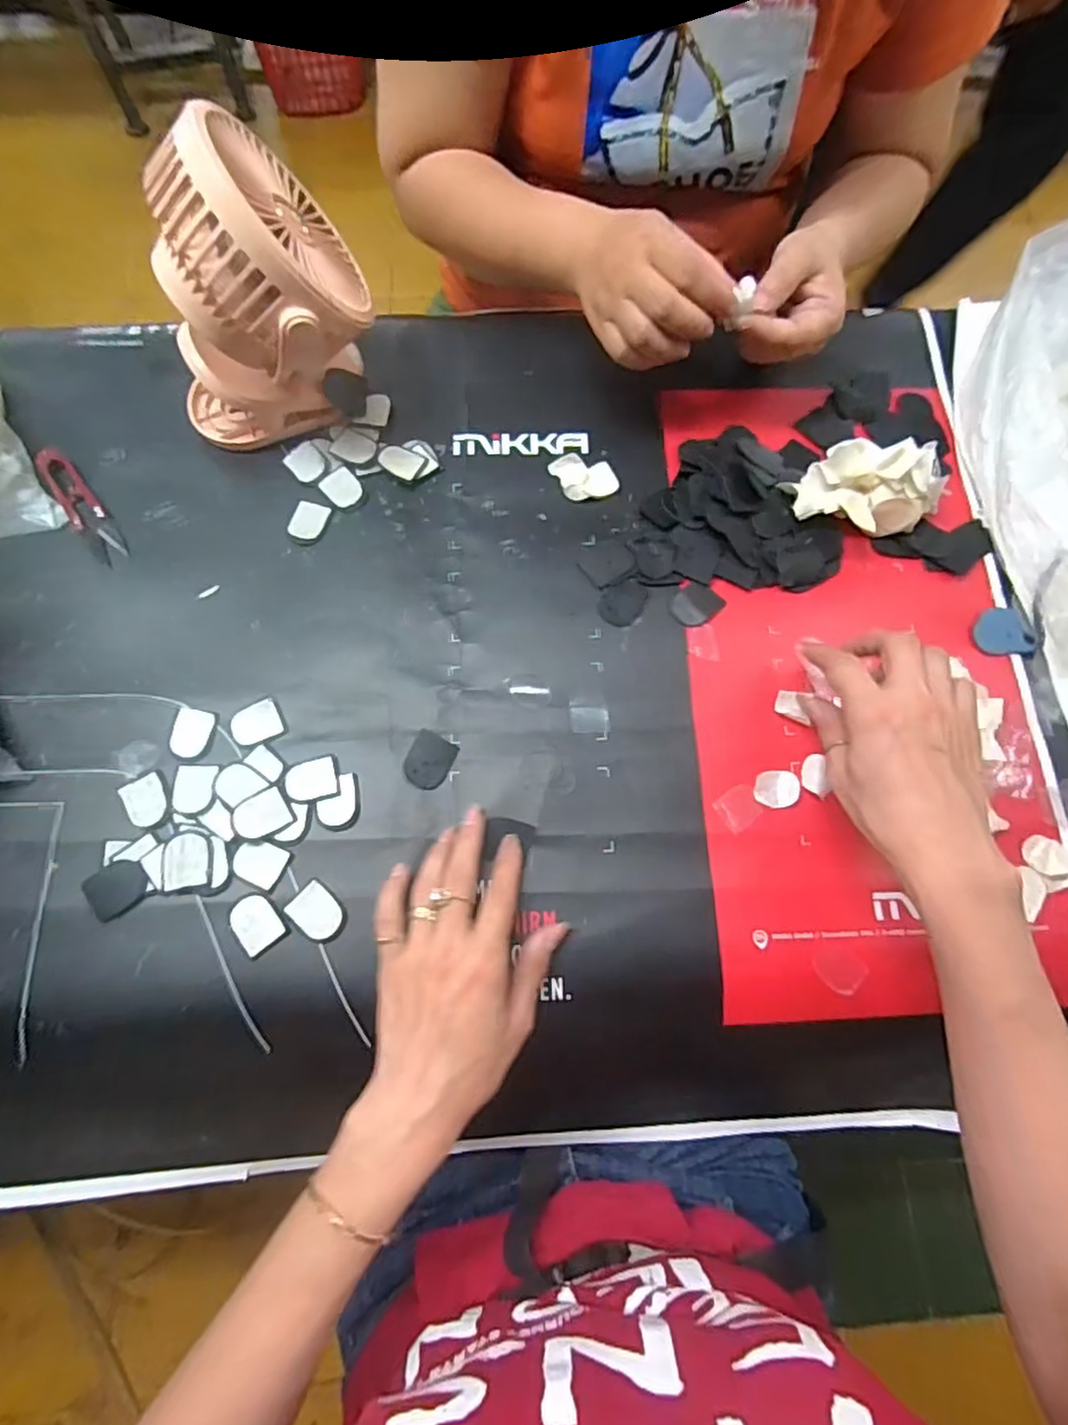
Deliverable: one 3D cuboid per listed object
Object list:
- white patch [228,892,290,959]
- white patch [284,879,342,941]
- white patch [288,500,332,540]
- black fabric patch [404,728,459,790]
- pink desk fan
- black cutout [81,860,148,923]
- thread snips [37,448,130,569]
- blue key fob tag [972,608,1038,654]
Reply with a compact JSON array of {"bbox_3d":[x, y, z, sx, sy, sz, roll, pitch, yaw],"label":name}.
[{"bbox_3d":[-0.162,0.122,0.373,0.024,0.005,0.034,-34,78,-11],"label":"white patch"},{"bbox_3d":[-0.128,0.118,0.377,0.031,0.004,0.025,41,66,12],"label":"white patch"},{"bbox_3d":[-0.160,-0.136,0.452,0.024,0.004,0.028,16,74,2],"label":"white patch"},{"bbox_3d":[-0.066,0.031,0.405,0.028,0.004,0.034,25,75,5],"label":"black fabric patch"},{"bbox_3d":[-0.179,-0.260,0.403,0.140,0.163,0.119,-20,76,-8],"label":"pink desk fan"},{"bbox_3d":[-0.245,0.104,0.377,0.033,0.004,0.029,-38,79,-12],"label":"black cutout"},{"bbox_3d":[-0.317,-0.145,0.445,0.024,0.009,0.101,-34,78,-11],"label":"thread snips"},{"bbox_3d":[0.324,-0.057,0.444,0.034,0.008,0.034,-3,74,-3],"label":"blue key fob tag"}]

